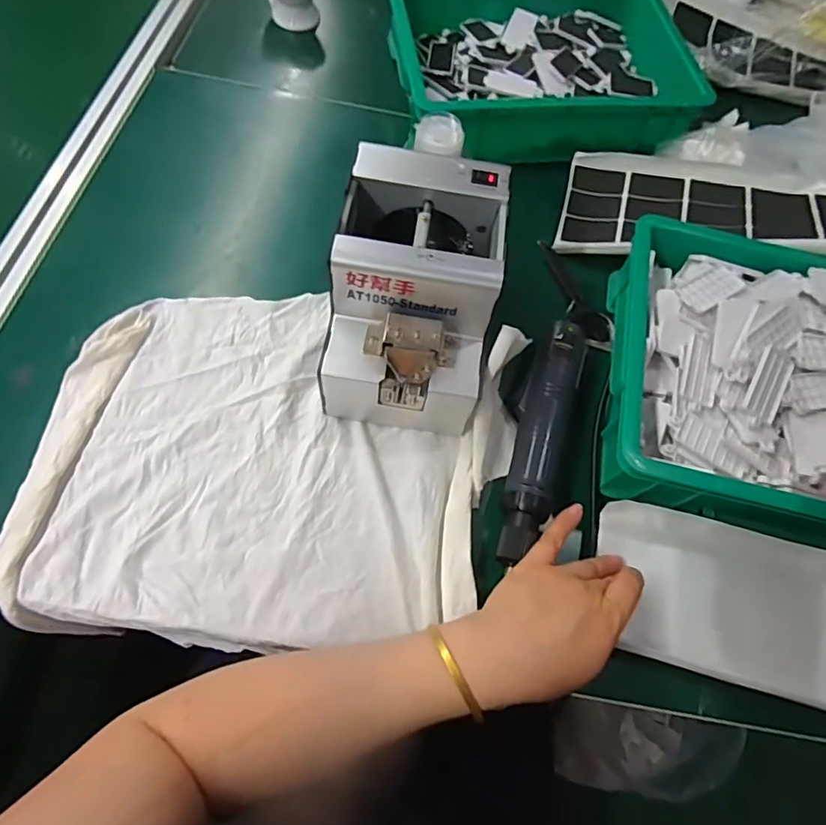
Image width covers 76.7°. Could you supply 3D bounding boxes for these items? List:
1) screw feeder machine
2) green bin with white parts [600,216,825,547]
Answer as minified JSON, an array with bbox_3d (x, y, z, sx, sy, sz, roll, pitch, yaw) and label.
[{"bbox_3d":[0.002,-0.095,0.437,0.128,0.137,0.181,9,65,-1],"label":"screw feeder machine"},{"bbox_3d":[0.338,-0.022,0.451,0.334,0.074,0.267,15,67,3],"label":"green bin with white parts"}]

